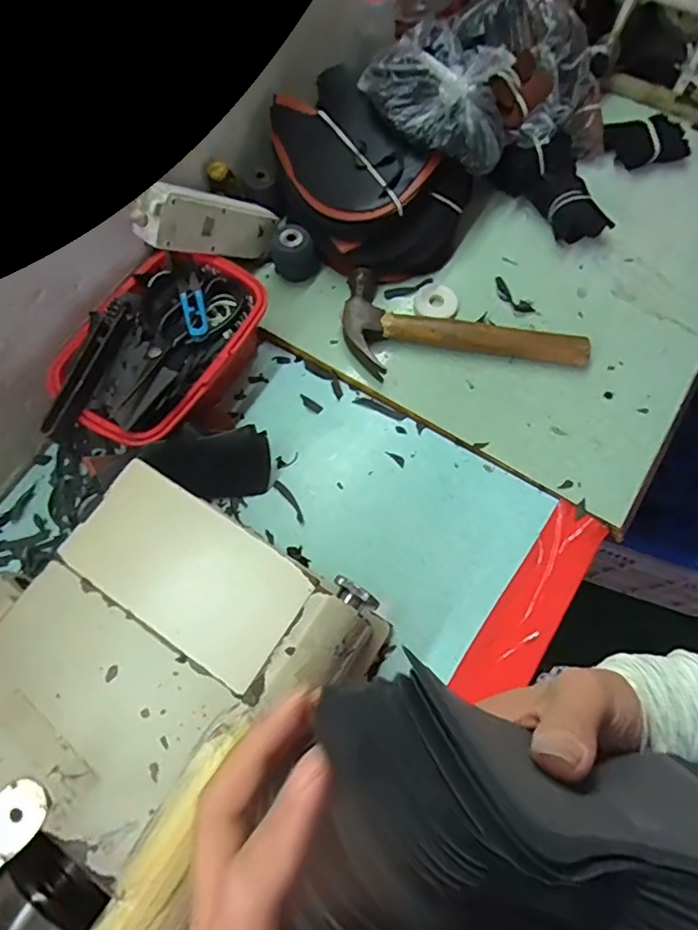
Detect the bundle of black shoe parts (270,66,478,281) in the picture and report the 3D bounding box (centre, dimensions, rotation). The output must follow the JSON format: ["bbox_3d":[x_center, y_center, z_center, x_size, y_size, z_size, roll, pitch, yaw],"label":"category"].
[{"bbox_3d":[0.012,-0.327,0.628,0.241,0.097,0.166,38,76,14],"label":"bundle of black shoe parts"}]

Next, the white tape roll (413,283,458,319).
[{"bbox_3d":[0.103,-0.191,0.628,0.049,0.011,0.042,27,74,11],"label":"white tape roll"}]

